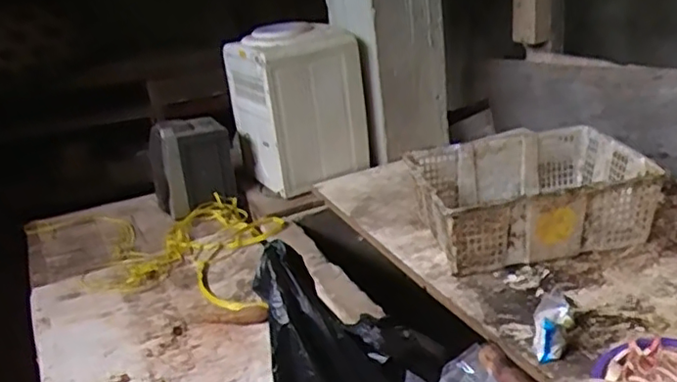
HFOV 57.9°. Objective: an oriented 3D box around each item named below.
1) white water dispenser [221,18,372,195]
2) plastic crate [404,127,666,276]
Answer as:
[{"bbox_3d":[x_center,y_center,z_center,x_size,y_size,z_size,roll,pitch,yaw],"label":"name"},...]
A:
[{"bbox_3d":[-0.130,-0.256,1.806,0.301,0.421,0.326,-19,26,-26],"label":"white water dispenser"},{"bbox_3d":[0.418,0.020,1.397,0.474,0.183,0.352,-9,23,-4],"label":"plastic crate"}]

